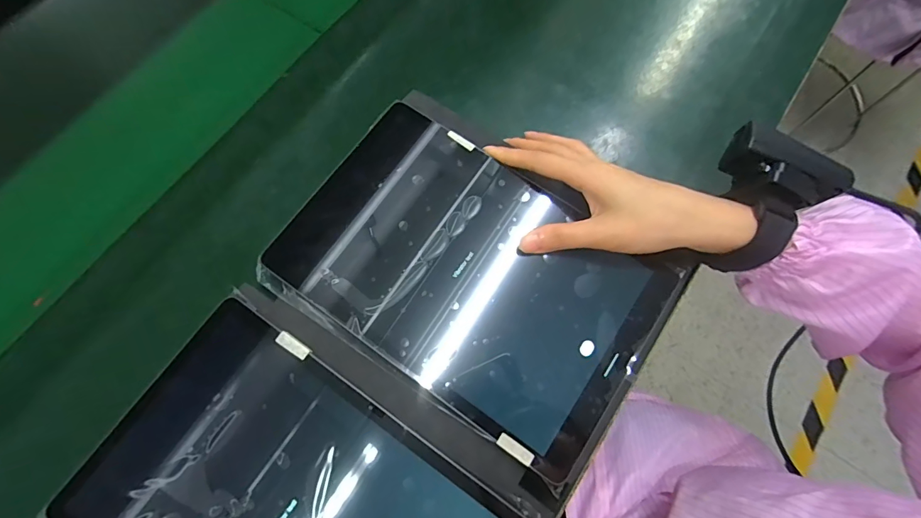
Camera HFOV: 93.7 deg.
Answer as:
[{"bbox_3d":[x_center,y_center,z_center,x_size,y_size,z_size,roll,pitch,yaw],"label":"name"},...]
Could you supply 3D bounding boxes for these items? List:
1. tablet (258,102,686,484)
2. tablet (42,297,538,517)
[{"bbox_3d":[0.005,0.007,0.303,0.246,0.009,0.165,35,76,9],"label":"tablet"},{"bbox_3d":[-0.103,0.158,0.260,0.251,0.010,0.162,34,75,9],"label":"tablet"}]

